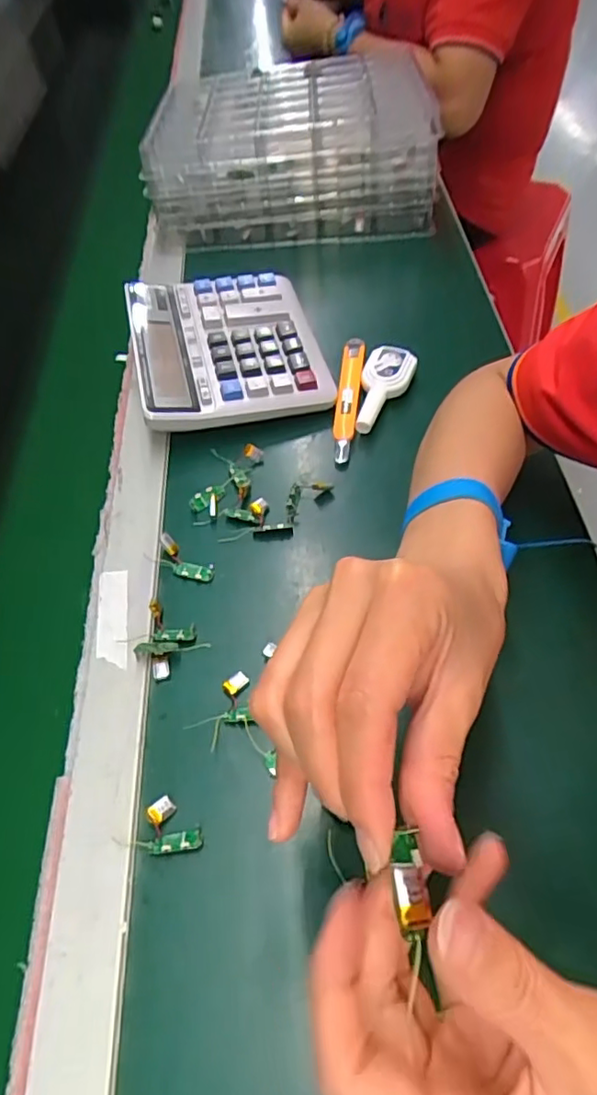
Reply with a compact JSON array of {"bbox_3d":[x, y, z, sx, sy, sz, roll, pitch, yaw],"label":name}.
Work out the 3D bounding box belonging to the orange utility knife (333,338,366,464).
[{"bbox_3d":[0.042,-0.124,0.508,0.018,0.021,0.130,4,55,8],"label":"orange utility knife"}]

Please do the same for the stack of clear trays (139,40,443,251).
[{"bbox_3d":[-0.006,-0.448,0.680,0.296,0.105,0.219,-1,55,4],"label":"stack of clear trays"}]

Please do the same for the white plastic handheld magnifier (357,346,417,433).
[{"bbox_3d":[0.066,-0.129,0.496,0.038,0.010,0.087,28,68,3],"label":"white plastic handheld magnifier"}]

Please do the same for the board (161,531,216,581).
[{"bbox_3d":[-0.080,0.009,0.428,0.048,0.005,0.021,40,66,14],"label":"board"}]

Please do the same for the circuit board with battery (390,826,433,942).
[{"bbox_3d":[0.032,0.095,0.175,0.010,0.007,0.030,-3,37,3],"label":"circuit board with battery"}]

